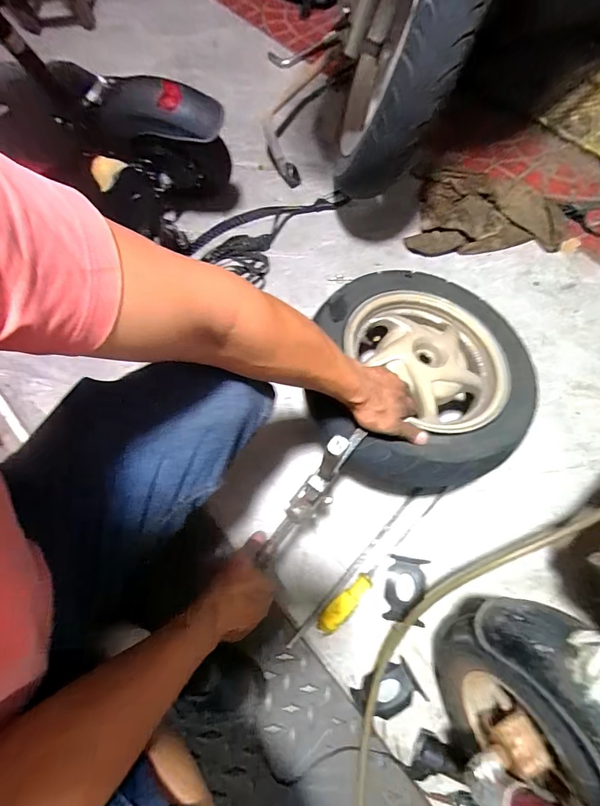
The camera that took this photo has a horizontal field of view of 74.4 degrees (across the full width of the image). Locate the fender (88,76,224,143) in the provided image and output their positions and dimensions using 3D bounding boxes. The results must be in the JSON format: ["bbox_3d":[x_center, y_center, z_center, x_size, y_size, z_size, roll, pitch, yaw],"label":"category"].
[{"bbox_3d":[-0.273,-0.556,0.732,0.266,0.081,0.118,10,75,10],"label":"fender"}]

